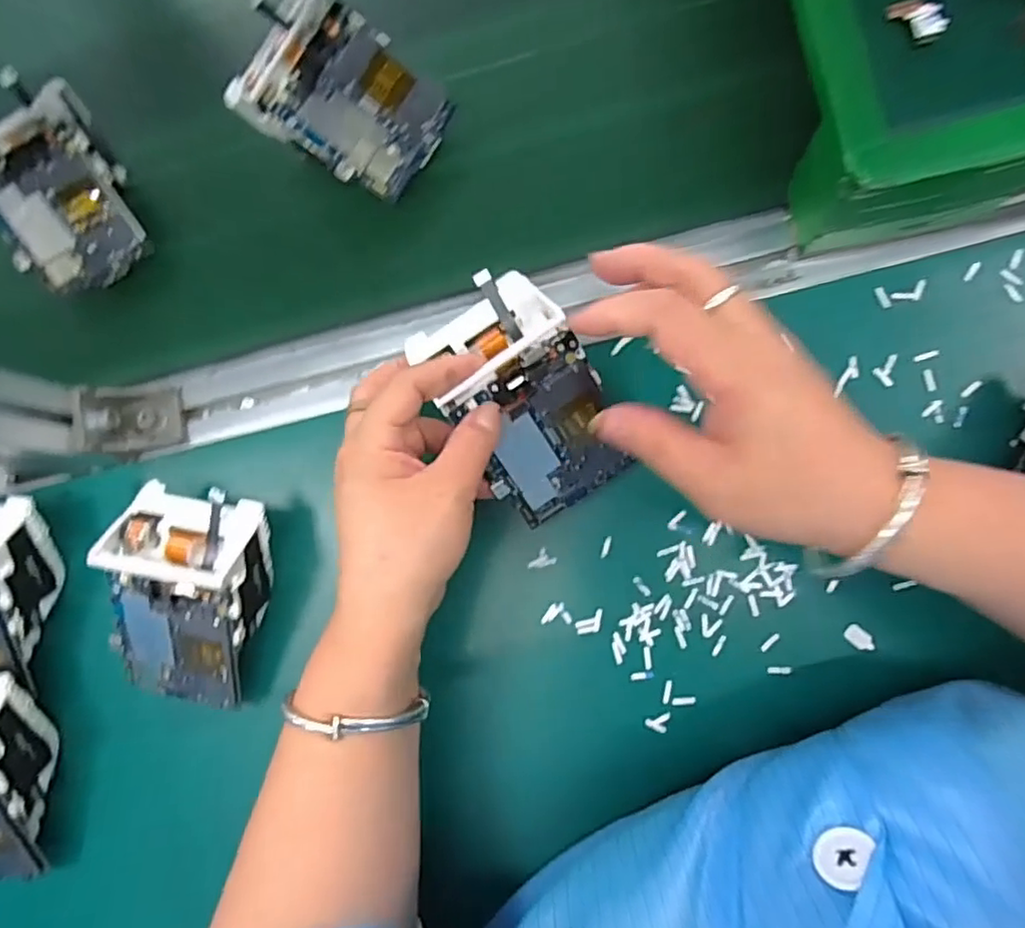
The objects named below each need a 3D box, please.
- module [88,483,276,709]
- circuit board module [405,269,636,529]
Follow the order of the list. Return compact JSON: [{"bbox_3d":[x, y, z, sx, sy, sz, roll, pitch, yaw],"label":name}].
[{"bbox_3d":[-0.175,0.072,0.345,0.073,0.048,0.112,9,85,9],"label":"module"},{"bbox_3d":[0.004,-0.034,0.327,0.076,0.044,0.115,-32,112,0],"label":"circuit board module"}]

